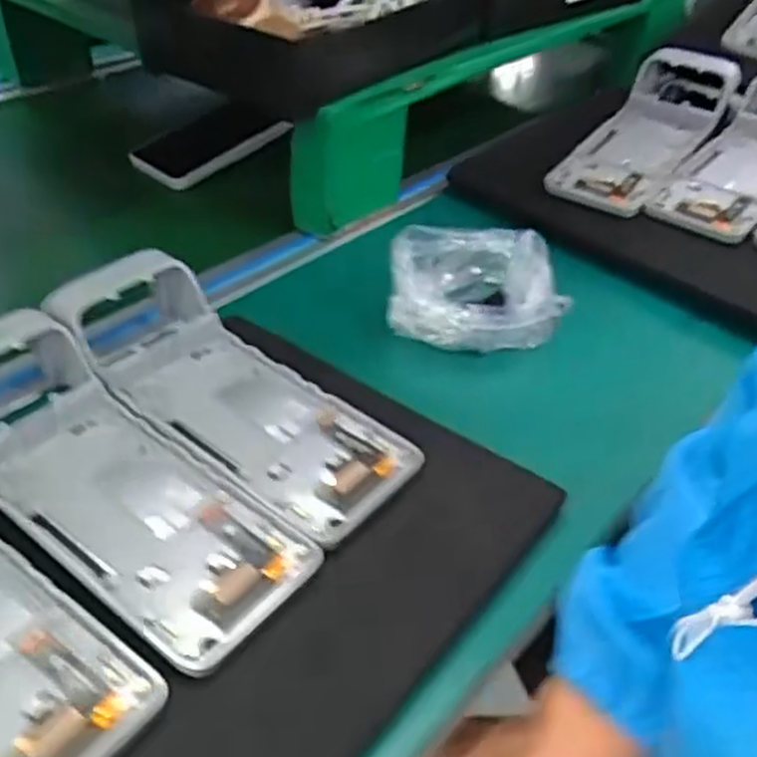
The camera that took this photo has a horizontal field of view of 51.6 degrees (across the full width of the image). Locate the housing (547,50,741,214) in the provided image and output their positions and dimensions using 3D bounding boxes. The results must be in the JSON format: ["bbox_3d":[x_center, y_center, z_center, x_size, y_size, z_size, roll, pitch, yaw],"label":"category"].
[{"bbox_3d":[0.236,-0.223,0.695,0.085,0.076,0.214,26,45,25],"label":"housing"}]

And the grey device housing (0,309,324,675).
[{"bbox_3d":[-0.134,0.038,0.372,0.223,0.048,0.082,29,47,28],"label":"grey device housing"}]

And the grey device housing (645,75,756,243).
[{"bbox_3d":[0.319,-0.196,0.657,0.092,0.062,0.212,29,46,28],"label":"grey device housing"}]

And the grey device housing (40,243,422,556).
[{"bbox_3d":[-0.082,0.000,0.428,0.219,0.055,0.084,28,46,27],"label":"grey device housing"}]

